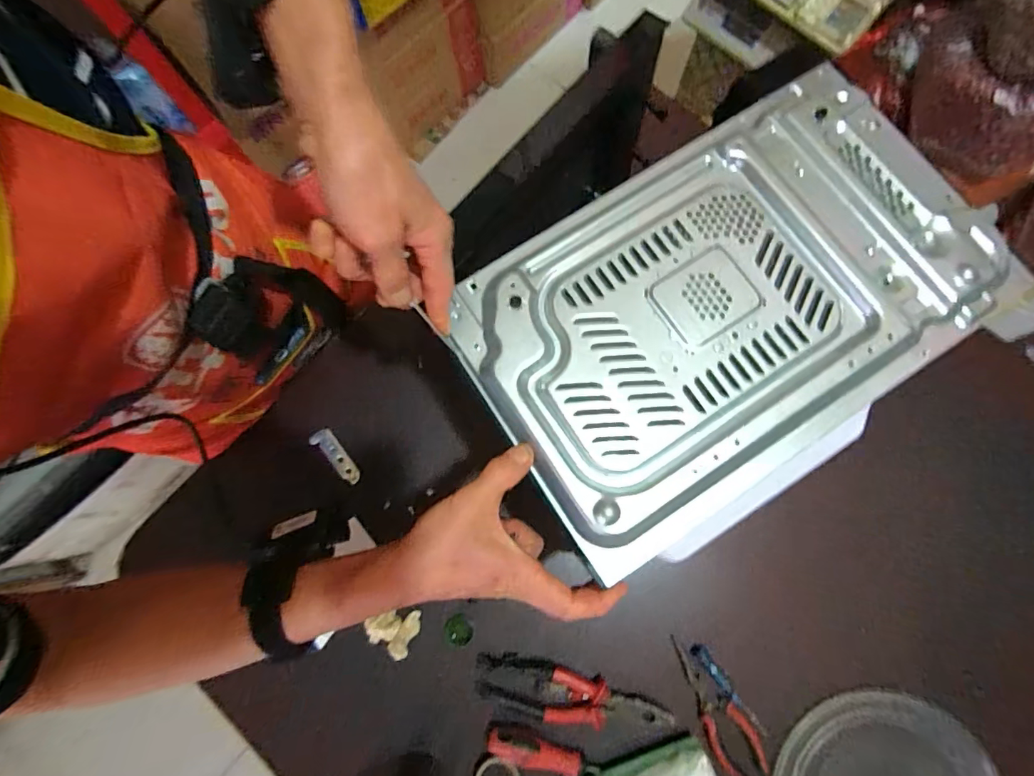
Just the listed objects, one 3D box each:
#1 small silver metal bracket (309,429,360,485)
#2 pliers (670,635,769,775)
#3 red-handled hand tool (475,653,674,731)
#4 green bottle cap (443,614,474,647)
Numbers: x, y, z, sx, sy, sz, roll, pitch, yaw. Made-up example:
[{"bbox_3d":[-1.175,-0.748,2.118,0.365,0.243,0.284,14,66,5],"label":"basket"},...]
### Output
[{"bbox_3d":[-0.220,0.084,0.602,0.024,0.006,0.081,-43,81,-7],"label":"small silver metal bracket"},{"bbox_3d":[0.220,0.345,0.534,0.051,0.021,0.151,-20,79,-3],"label":"pliers"},{"bbox_3d":[0.057,0.338,0.537,0.205,0.029,0.054,12,79,3],"label":"red-handled hand tool"},{"bbox_3d":[-0.066,0.273,0.554,0.029,0.017,0.033,-44,81,-7],"label":"green bottle cap"}]

